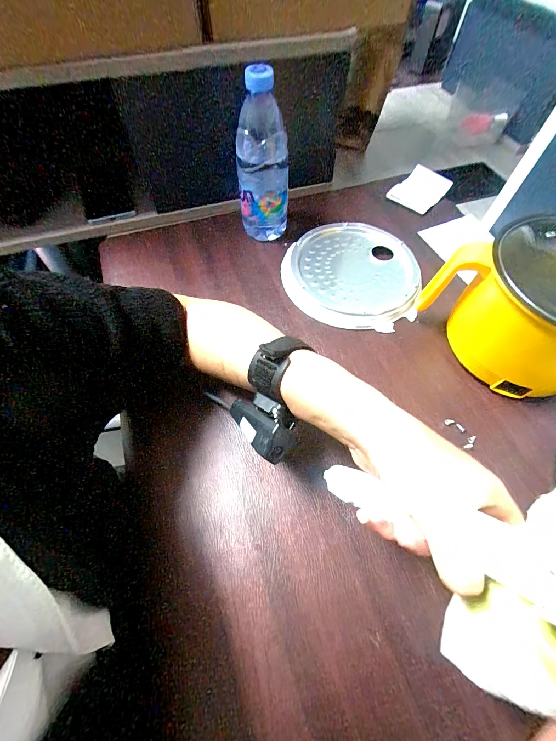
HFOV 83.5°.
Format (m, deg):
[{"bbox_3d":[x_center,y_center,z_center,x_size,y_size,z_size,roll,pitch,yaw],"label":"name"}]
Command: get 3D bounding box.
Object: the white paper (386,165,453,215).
[{"bbox_3d":[0.253,-0.322,0.550,0.076,0.010,0.102,36,73,13],"label":"white paper"}]

